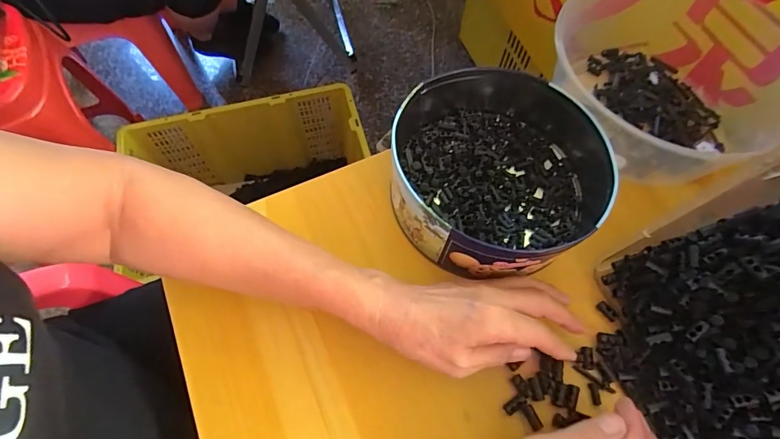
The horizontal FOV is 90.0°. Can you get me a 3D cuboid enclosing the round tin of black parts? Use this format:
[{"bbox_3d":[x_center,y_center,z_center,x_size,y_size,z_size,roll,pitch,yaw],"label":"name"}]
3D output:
[{"bbox_3d":[0.112,-0.054,0.373,0.205,0.070,0.214,0,65,0],"label":"round tin of black parts"}]

